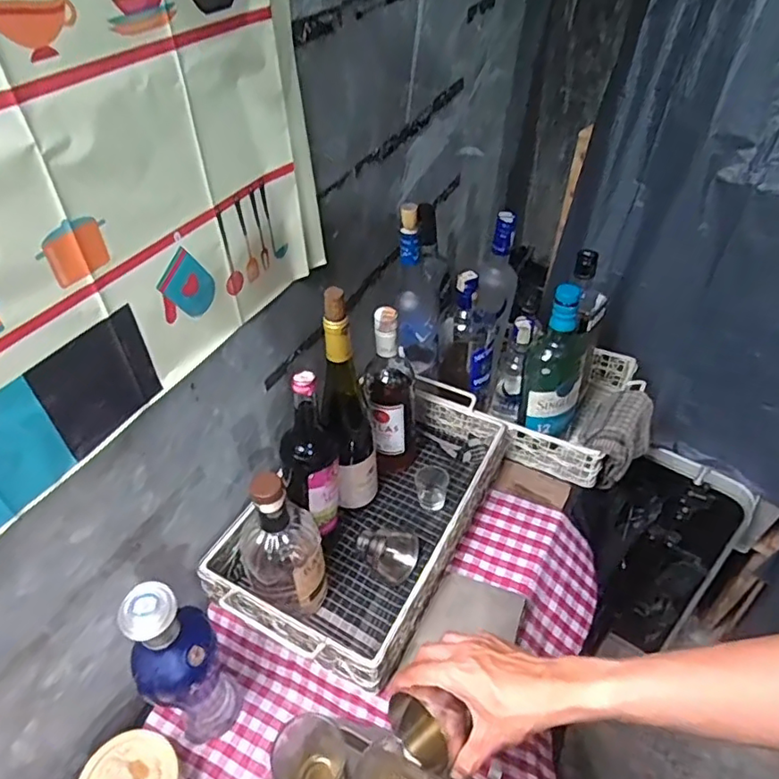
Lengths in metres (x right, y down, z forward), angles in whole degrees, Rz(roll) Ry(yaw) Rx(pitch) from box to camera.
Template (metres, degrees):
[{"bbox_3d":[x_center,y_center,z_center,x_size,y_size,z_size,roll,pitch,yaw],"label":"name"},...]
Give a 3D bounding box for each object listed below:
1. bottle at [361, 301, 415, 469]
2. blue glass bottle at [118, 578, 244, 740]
[{"bbox_3d":[0.003,0.006,0.836,0.076,0.271,0.077,1,43,3],"label":"bottle"},{"bbox_3d":[-0.216,0.292,0.618,0.079,0.270,0.076,-28,49,-25],"label":"blue glass bottle"}]

